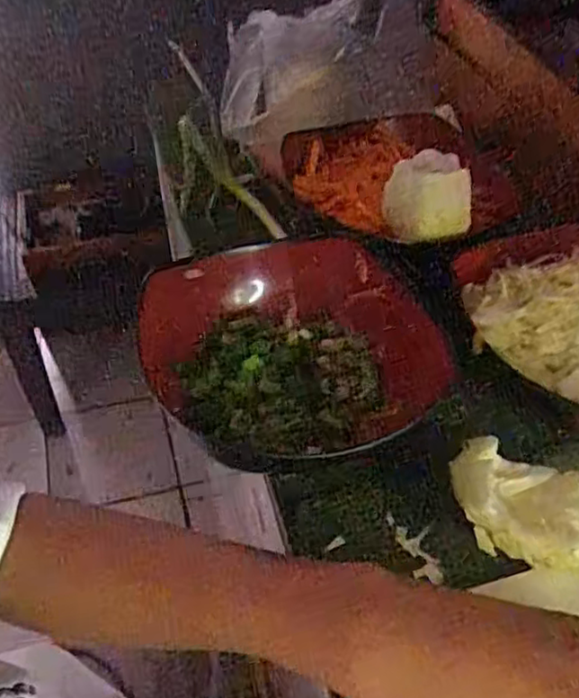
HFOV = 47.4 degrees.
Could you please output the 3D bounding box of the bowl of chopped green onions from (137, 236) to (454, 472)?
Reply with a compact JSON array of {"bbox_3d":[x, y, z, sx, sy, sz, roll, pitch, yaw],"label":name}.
[{"bbox_3d":[0.000,-0.001,0.445,0.188,0.081,0.127,-8,47,-9],"label":"bowl of chopped green onions"}]

